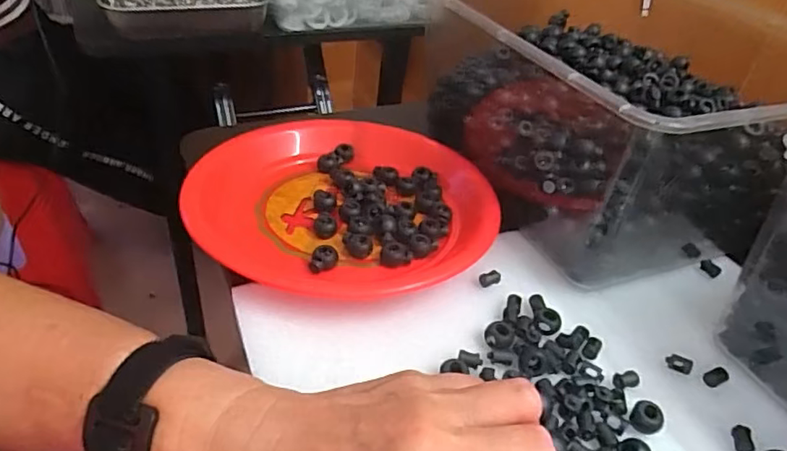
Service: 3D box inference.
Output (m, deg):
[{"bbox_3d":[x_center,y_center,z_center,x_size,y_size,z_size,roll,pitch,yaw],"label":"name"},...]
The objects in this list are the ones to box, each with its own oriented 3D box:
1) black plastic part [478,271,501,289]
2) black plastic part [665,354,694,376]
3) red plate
[{"bbox_3d":[0.067,0.037,0.393,0.015,0.008,0.009,-14,44,-21],"label":"black plastic part"},{"bbox_3d":[0.178,0.086,0.351,0.015,0.008,0.008,22,43,19],"label":"black plastic part"},{"bbox_3d":[-0.040,-0.022,0.434,0.226,0.030,0.215,4,39,-4],"label":"red plate"}]

